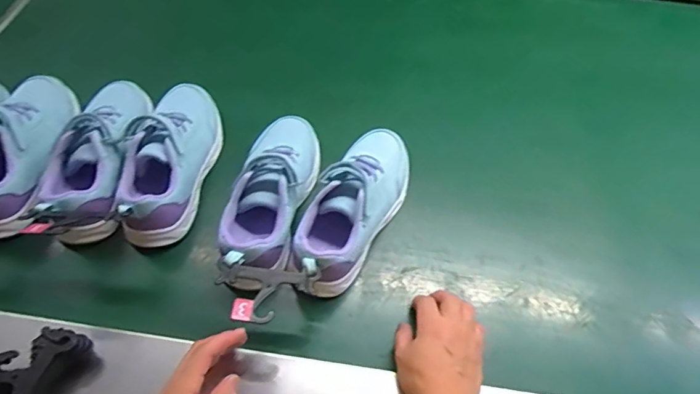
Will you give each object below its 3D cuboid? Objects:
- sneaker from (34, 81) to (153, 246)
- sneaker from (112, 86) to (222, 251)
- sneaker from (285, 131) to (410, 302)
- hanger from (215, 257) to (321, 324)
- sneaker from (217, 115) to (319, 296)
[{"bbox_3d":[-0.314,-0.061,0.613,0.097,0.081,0.232,-1,54,-4],"label":"sneaker"},{"bbox_3d":[-0.220,-0.053,0.617,0.105,0.077,0.235,7,54,2],"label":"sneaker"},{"bbox_3d":[0.004,0.011,0.579,0.082,0.082,0.243,23,56,13],"label":"sneaker"},{"bbox_3d":[-0.085,0.093,0.475,0.097,0.019,0.062,8,54,2],"label":"hanger"},{"bbox_3d":[-0.089,-0.010,0.587,0.092,0.078,0.223,8,54,2],"label":"sneaker"}]

